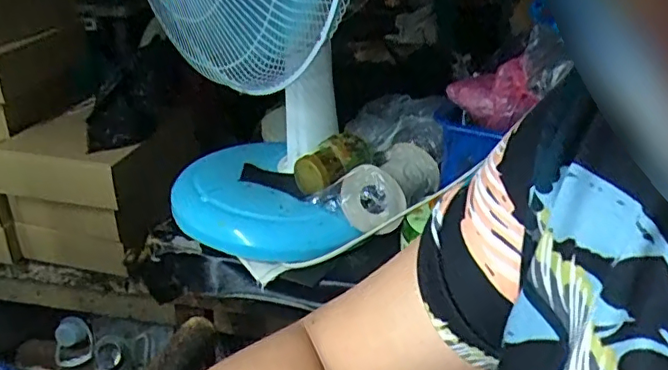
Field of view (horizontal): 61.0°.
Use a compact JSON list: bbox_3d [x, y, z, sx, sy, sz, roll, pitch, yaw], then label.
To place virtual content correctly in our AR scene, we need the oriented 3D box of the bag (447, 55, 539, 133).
[{"bbox_3d":[0.200,-0.119,0.721,0.042,0.081,0.123,-11,28,-24],"label":"bag"}]

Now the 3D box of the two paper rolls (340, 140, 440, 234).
[{"bbox_3d":[0.075,0.001,0.721,0.086,0.066,0.145,15,29,27],"label":"two paper rolls"}]

